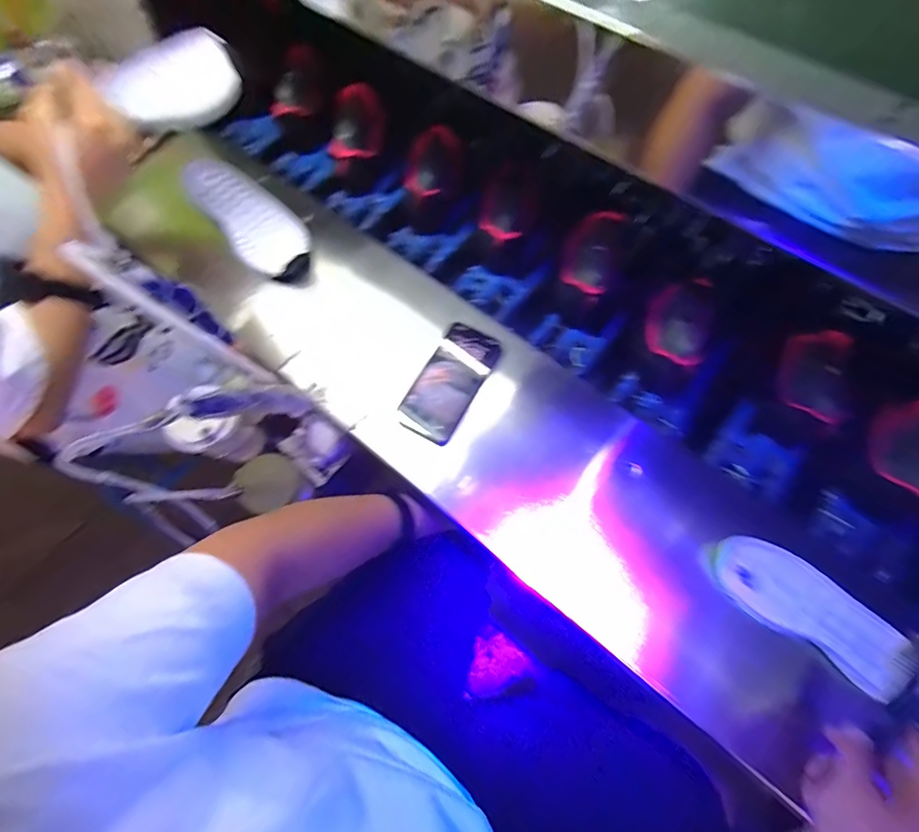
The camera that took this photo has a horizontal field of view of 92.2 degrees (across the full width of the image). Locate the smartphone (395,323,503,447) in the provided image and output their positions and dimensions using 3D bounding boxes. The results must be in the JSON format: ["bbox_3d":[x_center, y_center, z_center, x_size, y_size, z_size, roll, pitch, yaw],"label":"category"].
[{"bbox_3d":[-0.012,-0.044,0.566,0.074,0.015,0.162,29,71,5],"label":"smartphone"}]

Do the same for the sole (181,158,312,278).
[{"bbox_3d":[-0.332,-0.314,0.681,0.270,0.024,0.105,42,76,13],"label":"sole"}]

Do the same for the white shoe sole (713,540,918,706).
[{"bbox_3d":[0.351,0.192,0.453,0.087,0.034,0.172,-39,63,-23],"label":"white shoe sole"}]

